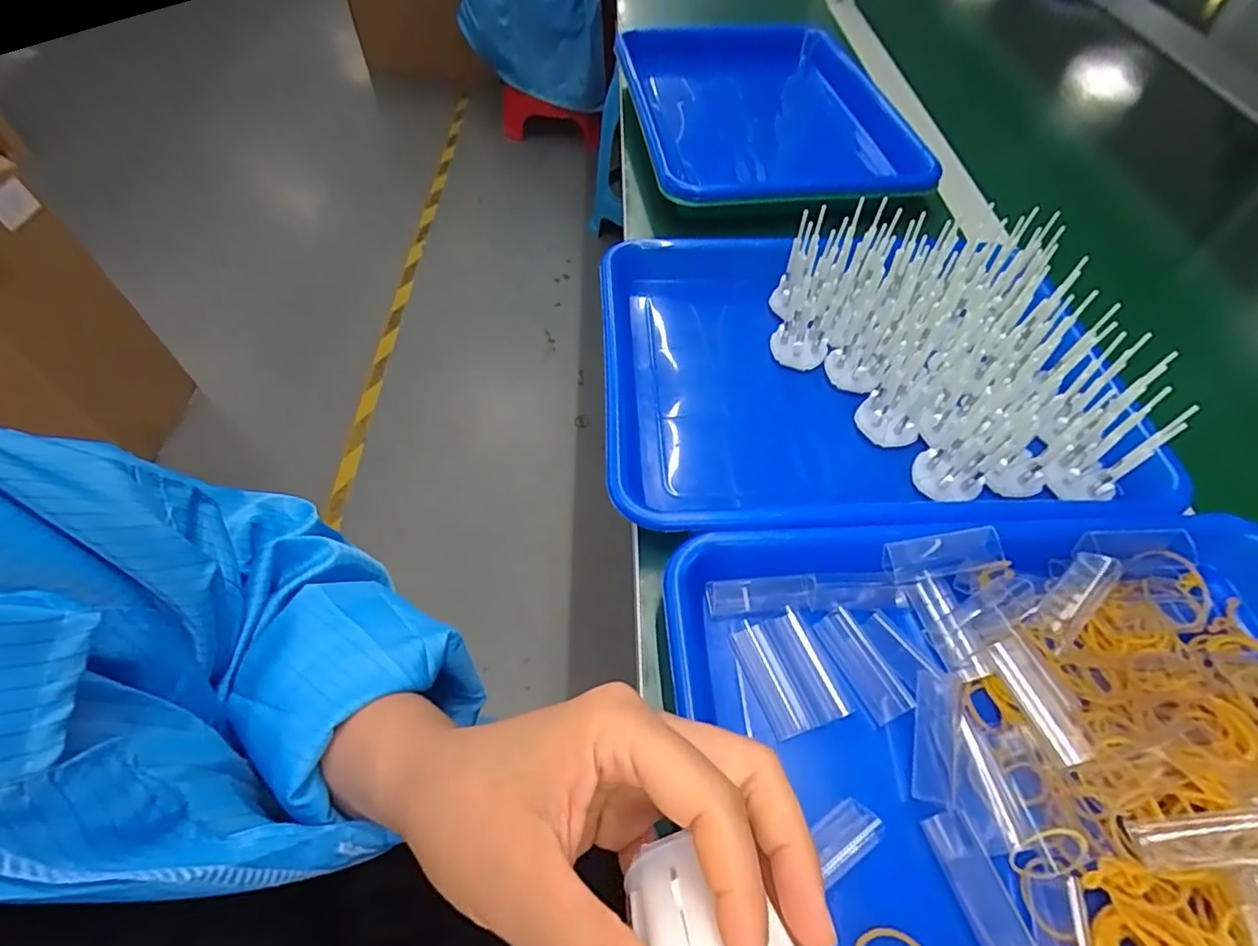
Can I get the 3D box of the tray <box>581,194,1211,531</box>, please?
[{"bbox_3d":[0.159,-0.077,0.376,0.350,0.045,0.260,2,55,-1],"label":"tray"}]

